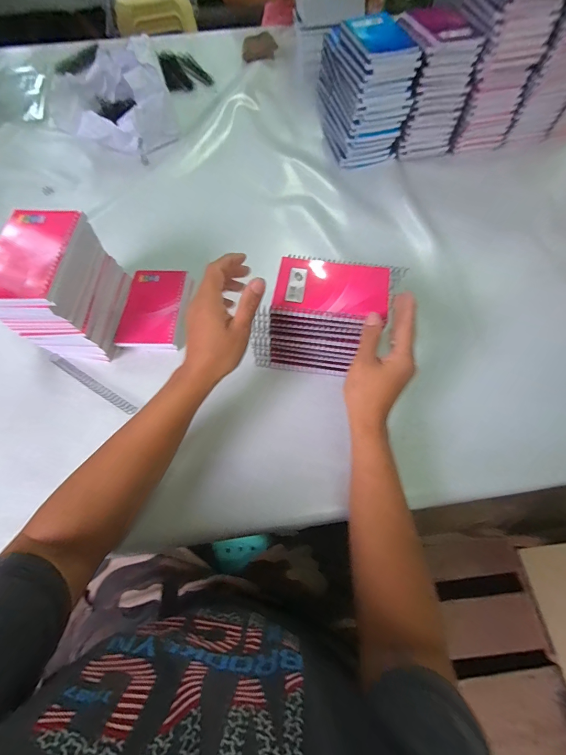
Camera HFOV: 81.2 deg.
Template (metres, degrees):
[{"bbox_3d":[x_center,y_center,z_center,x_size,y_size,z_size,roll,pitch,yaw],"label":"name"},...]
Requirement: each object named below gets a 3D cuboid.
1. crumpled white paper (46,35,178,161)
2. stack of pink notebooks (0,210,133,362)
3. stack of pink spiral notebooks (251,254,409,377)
[{"bbox_3d":[-0.342,-0.552,0.656,0.220,0.109,0.234,-24,67,-8],"label":"crumpled white paper"},{"bbox_3d":[-0.274,-0.107,0.426,0.085,0.154,0.136,2,66,3],"label":"stack of pink notebooks"},{"bbox_3d":[0.050,-0.074,0.422,0.154,0.106,0.107,12,67,7],"label":"stack of pink spiral notebooks"}]

